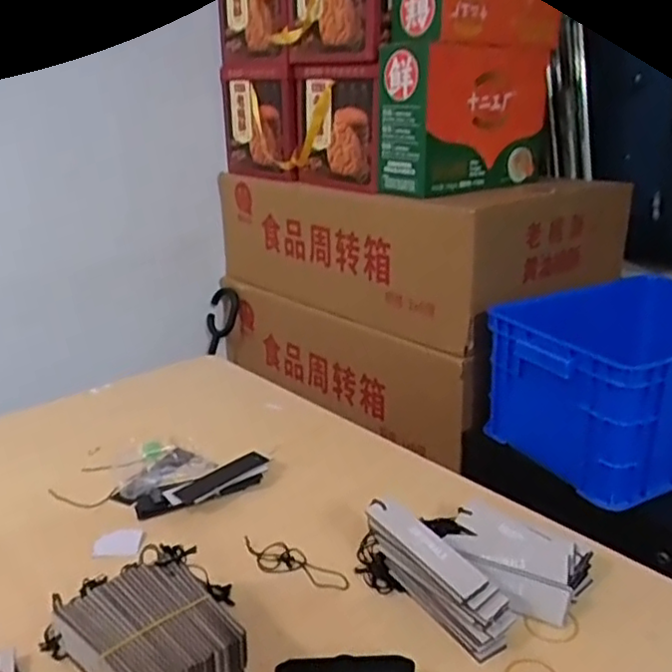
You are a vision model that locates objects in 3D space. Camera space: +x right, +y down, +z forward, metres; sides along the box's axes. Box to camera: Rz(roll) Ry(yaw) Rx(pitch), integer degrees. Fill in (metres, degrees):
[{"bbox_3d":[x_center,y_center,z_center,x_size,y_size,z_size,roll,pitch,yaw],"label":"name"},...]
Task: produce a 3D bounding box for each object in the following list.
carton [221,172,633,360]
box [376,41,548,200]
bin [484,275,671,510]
[{"bbox_3d":[0.213,-0.264,1.610,0.751,0.244,0.681,18,28,42],"label":"carton"},{"bbox_3d":[0.298,-0.461,1.432,0.168,0.280,0.509,15,27,37],"label":"box"},{"bbox_3d":[0.506,0.071,1.101,0.417,0.209,0.281,-11,23,-25],"label":"bin"}]

